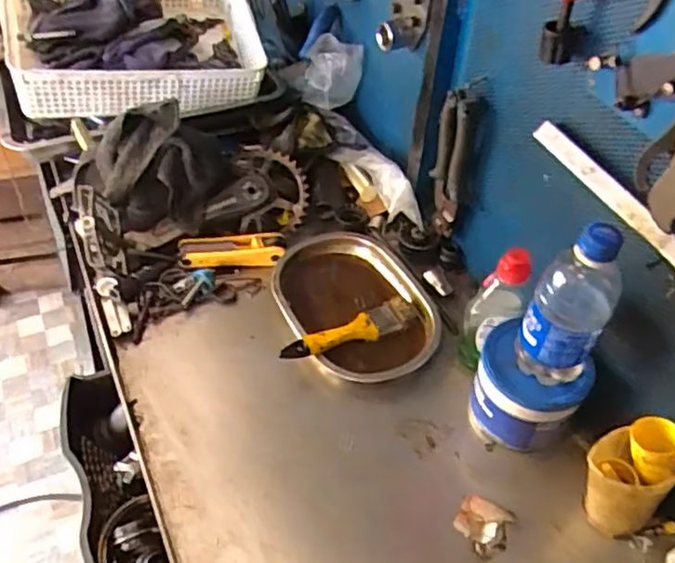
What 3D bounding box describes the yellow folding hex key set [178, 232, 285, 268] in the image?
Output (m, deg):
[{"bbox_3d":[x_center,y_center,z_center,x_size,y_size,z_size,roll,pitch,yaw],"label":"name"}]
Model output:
[{"bbox_3d":[-0.130,-0.036,0.811,0.127,0.029,0.038,-1,46,-5],"label":"yellow folding hex key set"}]

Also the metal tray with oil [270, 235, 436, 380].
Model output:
[{"bbox_3d":[0.021,0.025,0.764,0.164,0.034,0.216,-24,52,-25],"label":"metal tray with oil"}]

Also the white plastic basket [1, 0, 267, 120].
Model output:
[{"bbox_3d":[-0.278,-0.347,0.922,0.347,0.118,0.240,-11,47,-13],"label":"white plastic basket"}]

